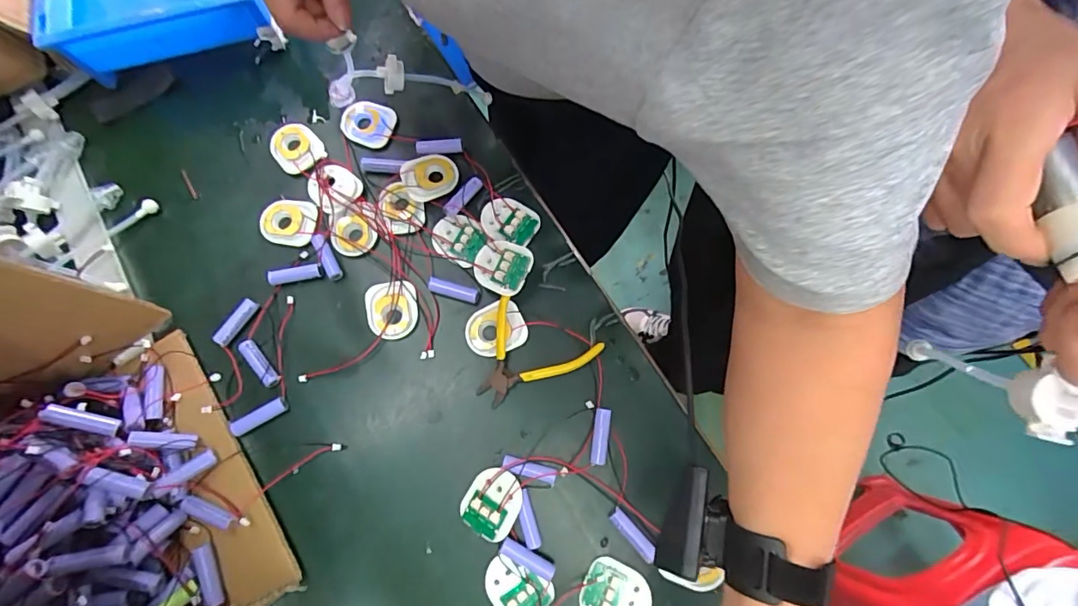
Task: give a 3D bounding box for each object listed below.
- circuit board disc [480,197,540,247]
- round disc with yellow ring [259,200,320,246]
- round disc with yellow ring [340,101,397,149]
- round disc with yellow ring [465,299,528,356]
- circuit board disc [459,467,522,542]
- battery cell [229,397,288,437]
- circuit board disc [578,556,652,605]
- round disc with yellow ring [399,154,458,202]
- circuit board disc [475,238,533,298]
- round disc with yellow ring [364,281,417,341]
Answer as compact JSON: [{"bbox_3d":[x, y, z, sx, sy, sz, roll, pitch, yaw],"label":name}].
[{"bbox_3d":[-0.032,-0.083,0.510,0.059,0.015,0.046,26,76,7],"label":"circuit board disc"},{"bbox_3d":[-0.263,-0.085,0.519,0.062,0.008,0.050,8,75,2],"label":"round disc with yellow ring"},{"bbox_3d":[-0.190,-0.199,0.547,0.054,0.013,0.046,14,75,4],"label":"round disc with yellow ring"},{"bbox_3d":[-0.042,0.025,0.483,0.058,0.011,0.047,-22,76,-6],"label":"round disc with yellow ring"},{"bbox_3d":[-0.042,0.178,0.439,0.048,0.018,0.058,25,76,7],"label":"circuit board disc"},{"bbox_3d":[-0.261,0.105,0.458,0.049,0.011,0.013,-31,77,-8],"label":"battery cell"},{"bbox_3d":[0.066,0.251,0.421,0.057,0.011,0.050,29,76,8],"label":"circuit board disc"},{"bbox_3d":[-0.117,-0.134,0.526,0.058,0.013,0.049,-14,75,-4],"label":"round disc with yellow ring"},{"bbox_3d":[-0.035,-0.035,0.472,0.056,0.011,0.049,20,86,21],"label":"circuit board disc"},{"bbox_3d":[-0.147,0.008,0.491,0.049,0.006,0.058,-6,75,-2],"label":"round disc with yellow ring"}]

